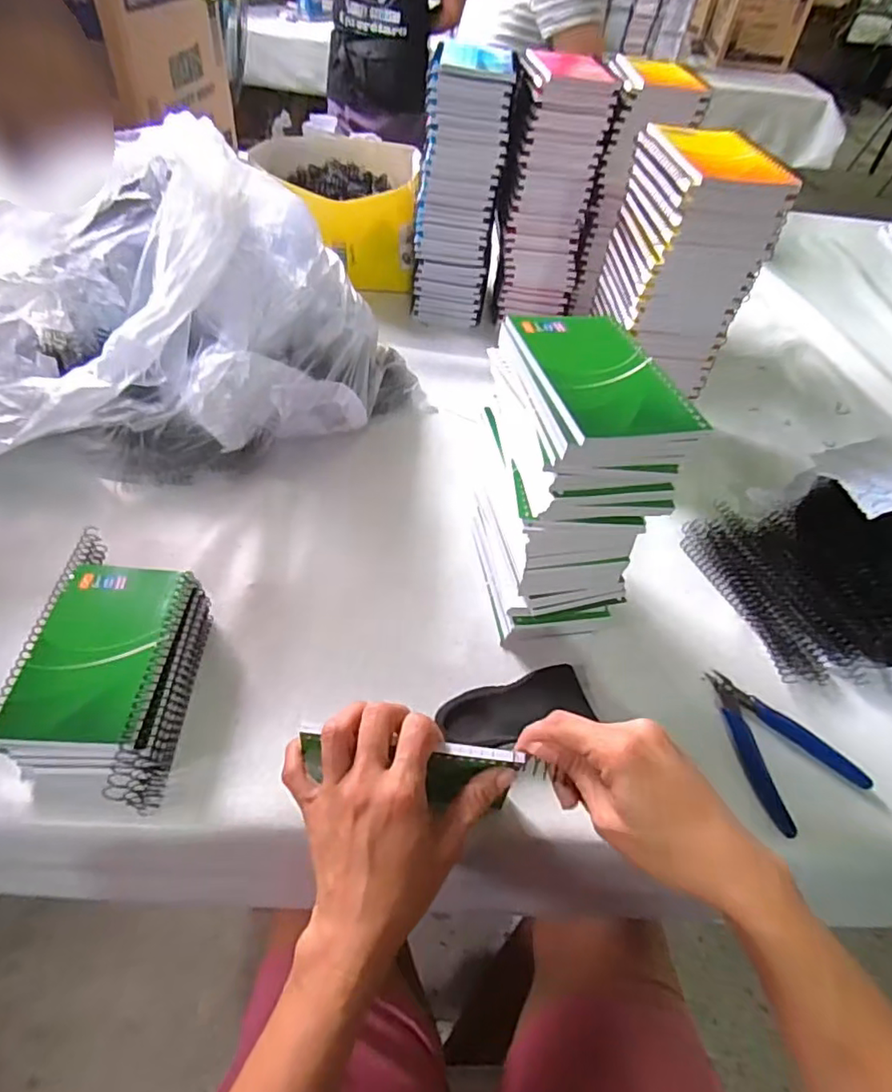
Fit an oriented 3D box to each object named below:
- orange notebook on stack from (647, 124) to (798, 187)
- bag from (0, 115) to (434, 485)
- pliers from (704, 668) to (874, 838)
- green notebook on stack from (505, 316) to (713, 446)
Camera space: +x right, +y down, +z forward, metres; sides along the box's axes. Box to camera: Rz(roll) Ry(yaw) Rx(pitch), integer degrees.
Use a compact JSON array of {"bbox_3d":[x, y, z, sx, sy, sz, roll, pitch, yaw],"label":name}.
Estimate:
[{"bbox_3d":[0.217,-0.323,0.480,0.091,0.012,0.138,0,50,-7],"label":"orange notebook on stack"},{"bbox_3d":[-0.282,-0.213,0.540,0.498,0.232,0.255,-27,58,-26],"label":"bag"},{"bbox_3d":[0.253,0.145,0.437,0.080,0.012,0.118,-6,51,-11],"label":"pliers"},{"bbox_3d":[0.090,-0.107,0.353,0.078,0.006,0.122,-9,52,-14],"label":"green notebook on stack"}]

